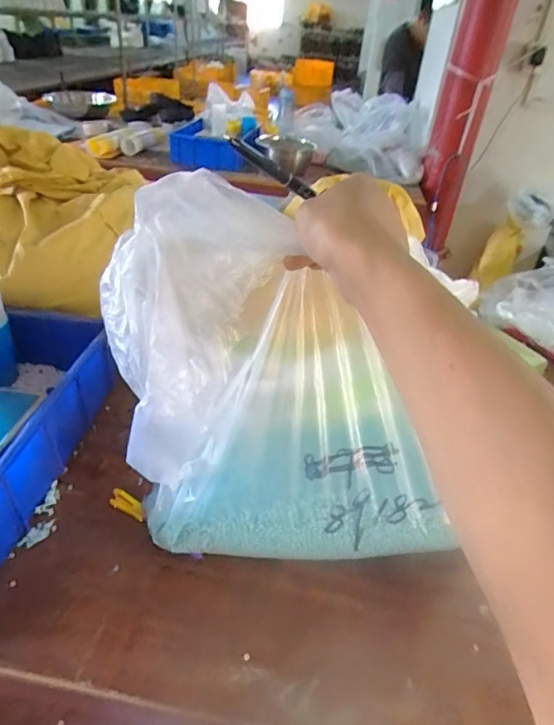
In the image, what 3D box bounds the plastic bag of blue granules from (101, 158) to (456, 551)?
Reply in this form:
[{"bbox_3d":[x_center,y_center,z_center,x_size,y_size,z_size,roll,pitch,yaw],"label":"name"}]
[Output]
[{"bbox_3d":[0.013,0.032,0.411,0.305,0.331,0.099,7,36,1],"label":"plastic bag of blue granules"}]

